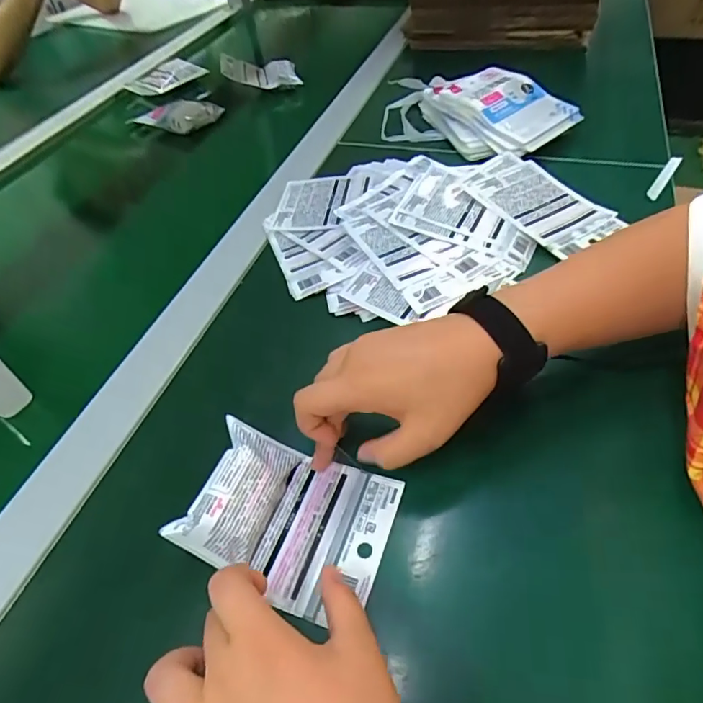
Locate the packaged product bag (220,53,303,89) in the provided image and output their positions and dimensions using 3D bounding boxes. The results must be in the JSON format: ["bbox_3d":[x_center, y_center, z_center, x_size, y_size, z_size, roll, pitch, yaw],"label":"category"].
[{"bbox_3d":[-0.151,-0.465,0.824,0.118,0.041,0.100,-13,49,-5],"label":"packaged product bag"}]

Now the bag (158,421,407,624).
[{"bbox_3d":[-0.035,0.099,0.311,0.113,0.043,0.096,12,51,16],"label":"bag"}]

